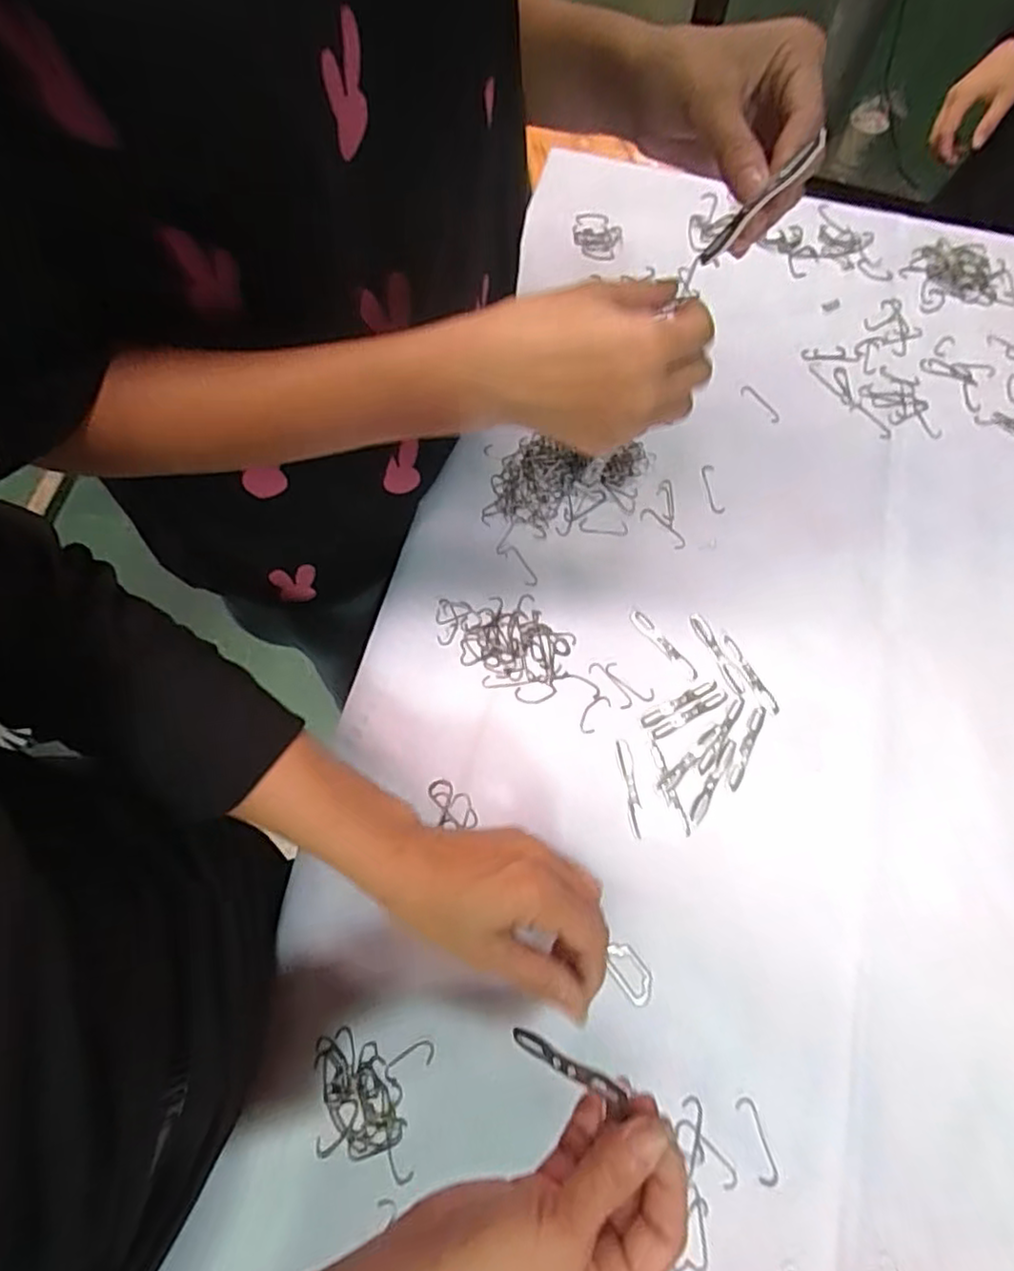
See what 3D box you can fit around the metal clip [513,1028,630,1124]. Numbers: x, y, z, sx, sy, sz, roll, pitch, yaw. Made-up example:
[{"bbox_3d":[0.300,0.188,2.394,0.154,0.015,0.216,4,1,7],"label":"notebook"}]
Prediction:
[{"bbox_3d":[0.026,0.200,0.309,0.065,0.006,0.009,2,60,46],"label":"metal clip"}]

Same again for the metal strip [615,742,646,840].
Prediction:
[{"bbox_3d":[0.089,0.109,0.472,0.011,0.004,0.068,-6,68,-3],"label":"metal strip"}]

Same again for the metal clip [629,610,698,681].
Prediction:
[{"bbox_3d":[0.122,0.006,0.509,0.010,0.004,0.069,-39,73,-15],"label":"metal clip"}]

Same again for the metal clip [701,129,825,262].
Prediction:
[{"bbox_3d":[0.113,-0.192,0.298,0.007,0.065,0.005,12,63,-33],"label":"metal clip"}]

